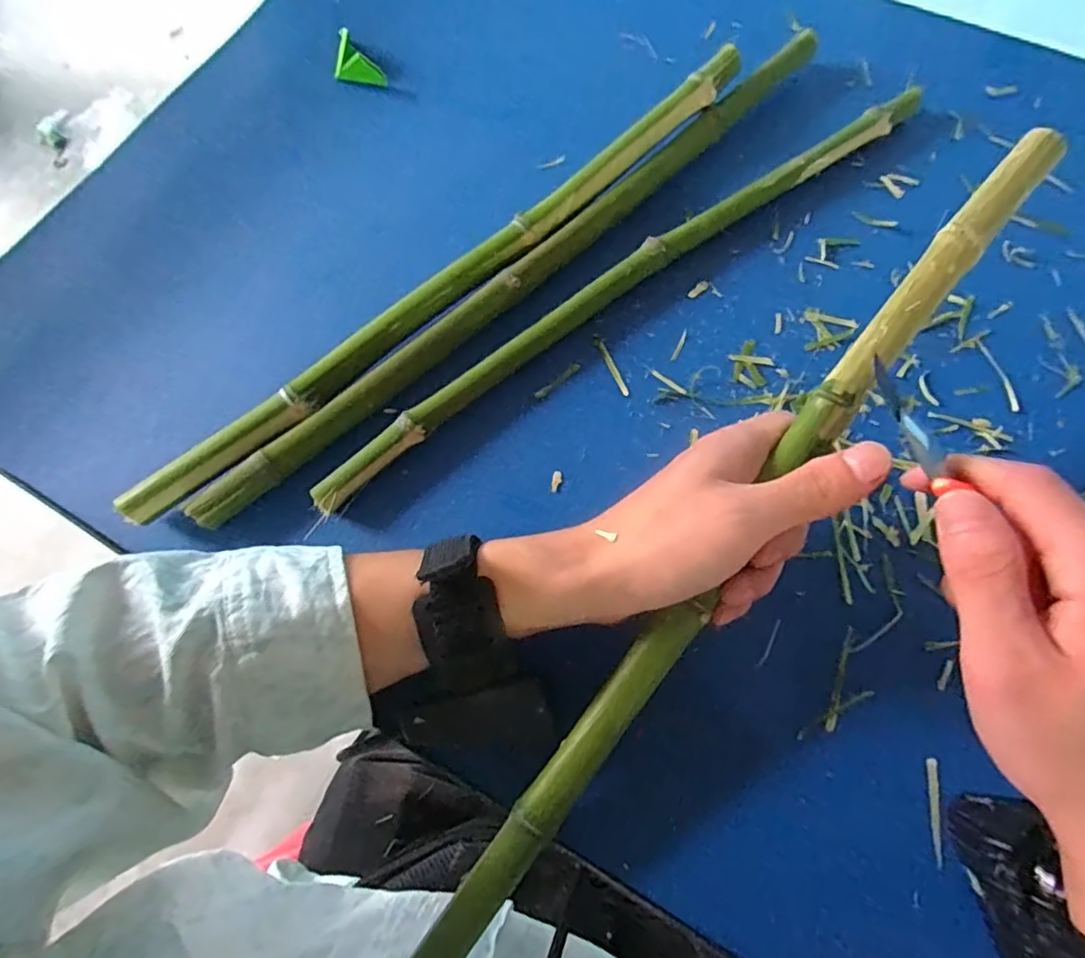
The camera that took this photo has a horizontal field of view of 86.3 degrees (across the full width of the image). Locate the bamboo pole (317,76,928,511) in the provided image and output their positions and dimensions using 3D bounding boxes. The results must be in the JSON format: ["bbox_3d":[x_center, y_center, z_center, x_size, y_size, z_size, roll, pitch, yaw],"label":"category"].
[{"bbox_3d":[0.059,-0.125,0.361,0.462,0.018,0.025,-36,74,-9],"label":"bamboo pole"}]

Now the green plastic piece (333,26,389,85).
[{"bbox_3d":[-0.139,-0.302,0.421,0.026,0.016,0.055,-38,75,-10],"label":"green plastic piece"}]

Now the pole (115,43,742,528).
[{"bbox_3d":[-0.047,-0.125,0.355,0.460,0.027,0.023,-40,75,-10],"label":"pole"}]

